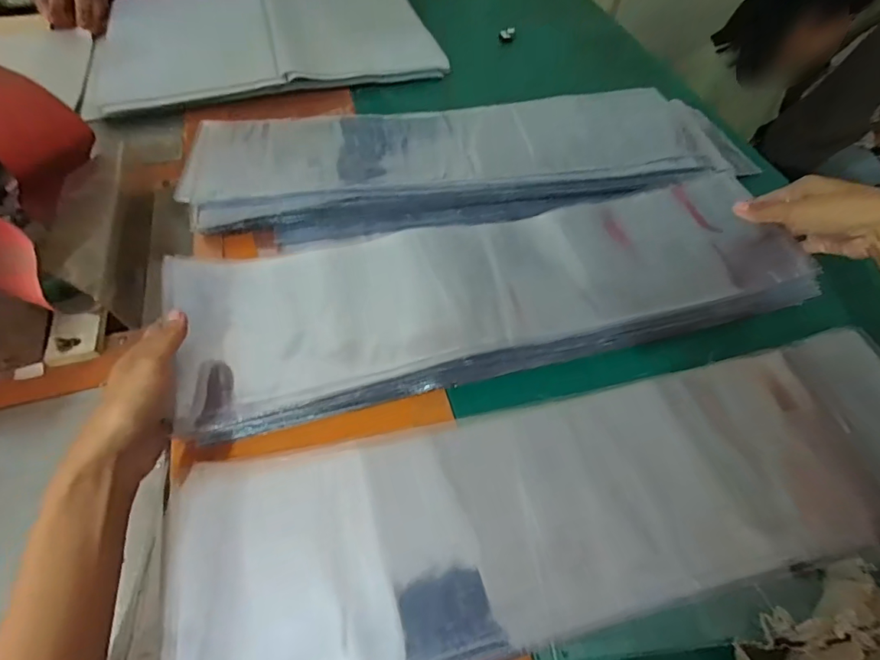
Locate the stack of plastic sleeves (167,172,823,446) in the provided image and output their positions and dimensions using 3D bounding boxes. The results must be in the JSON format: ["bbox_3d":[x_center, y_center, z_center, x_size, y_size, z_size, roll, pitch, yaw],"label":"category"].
[{"bbox_3d":[0.063,-0.037,0.400,0.549,0.045,0.157,-12,60,-9],"label":"stack of plastic sleeves"}]

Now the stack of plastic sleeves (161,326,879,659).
[{"bbox_3d":[0.100,0.126,0.307,0.545,0.023,0.167,-11,60,-7],"label":"stack of plastic sleeves"}]

